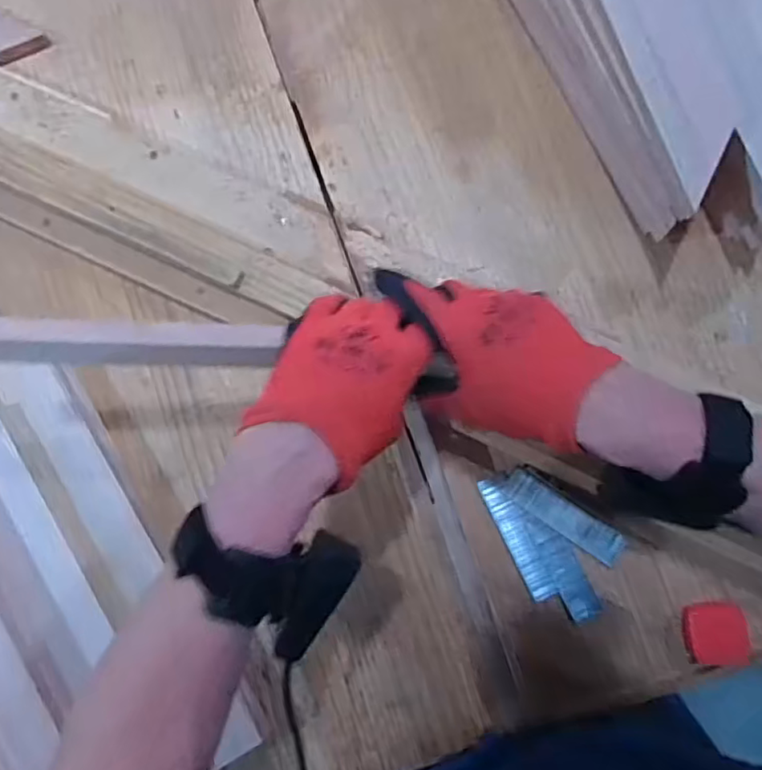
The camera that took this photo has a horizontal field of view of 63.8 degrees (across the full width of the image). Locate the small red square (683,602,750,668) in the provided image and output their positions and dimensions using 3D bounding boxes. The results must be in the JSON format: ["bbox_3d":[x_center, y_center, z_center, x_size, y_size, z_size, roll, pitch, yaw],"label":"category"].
[{"bbox_3d":[0.283,0.209,0.514,0.050,0.016,0.052,1,84,6],"label":"small red square"}]

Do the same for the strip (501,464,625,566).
[{"bbox_3d":[0.162,0.115,0.542,0.112,0.005,0.029,35,89,8],"label":"strip"}]

